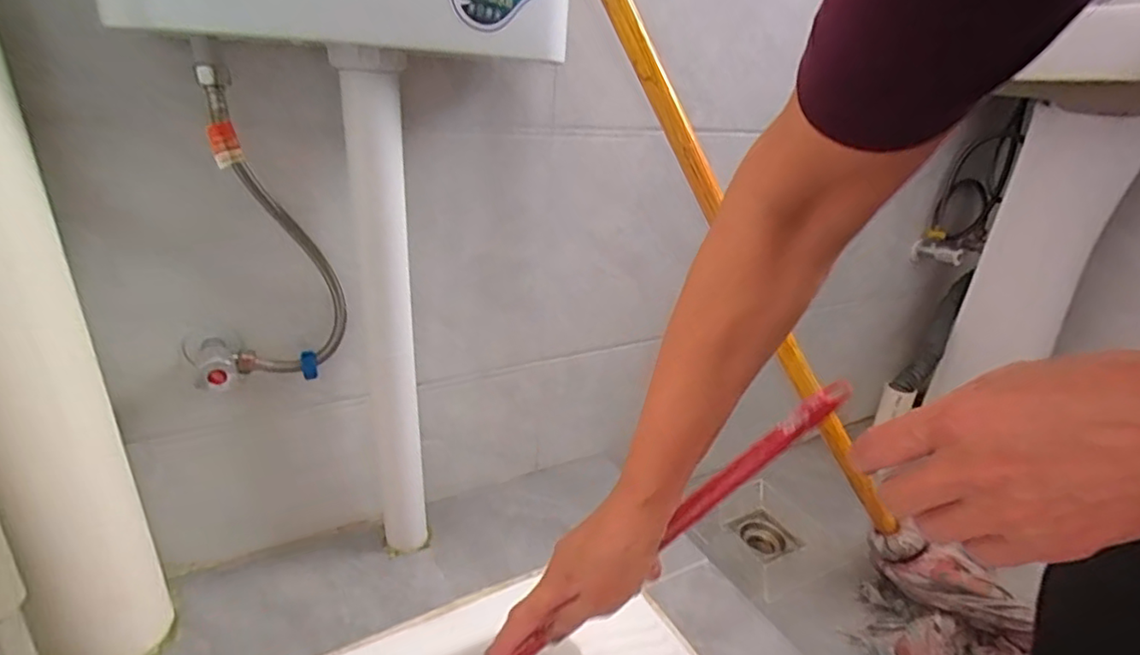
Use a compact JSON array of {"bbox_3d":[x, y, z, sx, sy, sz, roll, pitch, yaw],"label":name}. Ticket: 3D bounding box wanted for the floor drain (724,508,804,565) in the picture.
[{"bbox_3d":[0.315,0.347,0.956,0.102,0.024,0.096,-9,27,-29],"label":"floor drain"}]

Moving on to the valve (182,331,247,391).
[{"bbox_3d":[-0.330,0.034,0.540,0.047,0.036,0.089,-12,28,-33],"label":"valve"}]

